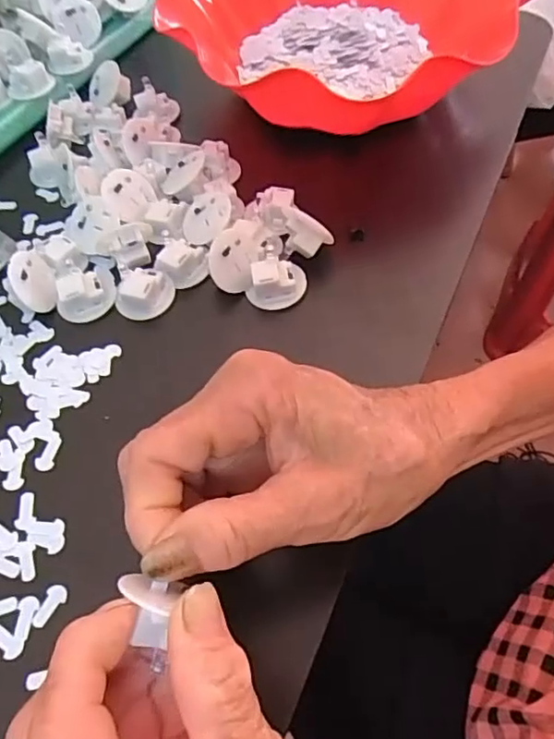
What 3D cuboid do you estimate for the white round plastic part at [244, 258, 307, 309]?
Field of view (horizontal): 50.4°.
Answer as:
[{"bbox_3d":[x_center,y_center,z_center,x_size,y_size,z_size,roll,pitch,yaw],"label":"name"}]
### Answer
[{"bbox_3d":[0.000,-0.046,0.313,0.030,0.017,0.026,-16,59,-4],"label":"white round plastic part"}]

